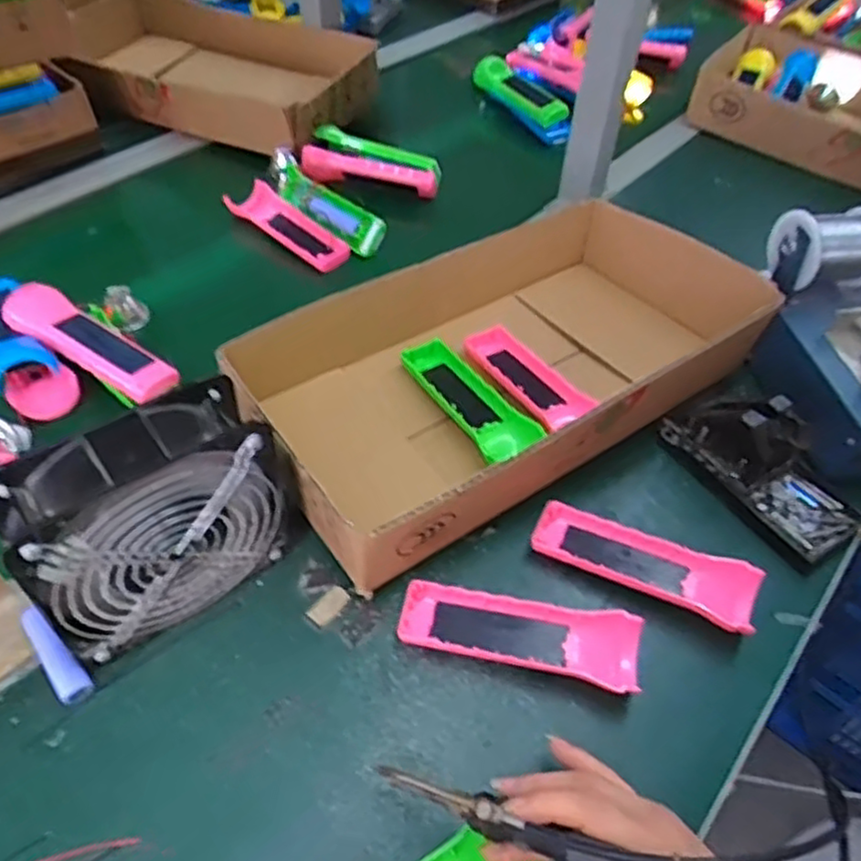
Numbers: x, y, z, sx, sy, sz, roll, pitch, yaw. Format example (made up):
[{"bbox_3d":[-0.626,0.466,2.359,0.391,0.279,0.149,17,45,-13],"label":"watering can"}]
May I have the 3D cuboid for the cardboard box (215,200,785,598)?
[{"bbox_3d":[0.059,-0.062,0.589,0.417,0.085,0.240,-28,56,-24],"label":"cardboard box"}]

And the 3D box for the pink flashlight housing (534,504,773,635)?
[{"bbox_3d":[0.151,0.094,0.500,0.153,0.026,0.046,23,52,16],"label":"pink flashlight housing"}]

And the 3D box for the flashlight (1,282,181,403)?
[{"bbox_3d":[-0.289,-0.077,0.591,0.163,0.030,0.046,26,53,18],"label":"flashlight"}]

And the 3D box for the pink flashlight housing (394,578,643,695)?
[{"bbox_3d":[0.058,0.136,0.462,0.155,0.028,0.047,10,50,5],"label":"pink flashlight housing"}]

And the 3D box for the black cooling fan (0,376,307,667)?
[{"bbox_3d":[-0.163,0.056,0.435,0.158,0.153,0.060,-29,57,-24],"label":"black cooling fan"}]

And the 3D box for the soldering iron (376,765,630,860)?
[{"bbox_3d":[0.060,0.193,0.331,0.193,0.024,0.014,7,47,27],"label":"soldering iron"}]

